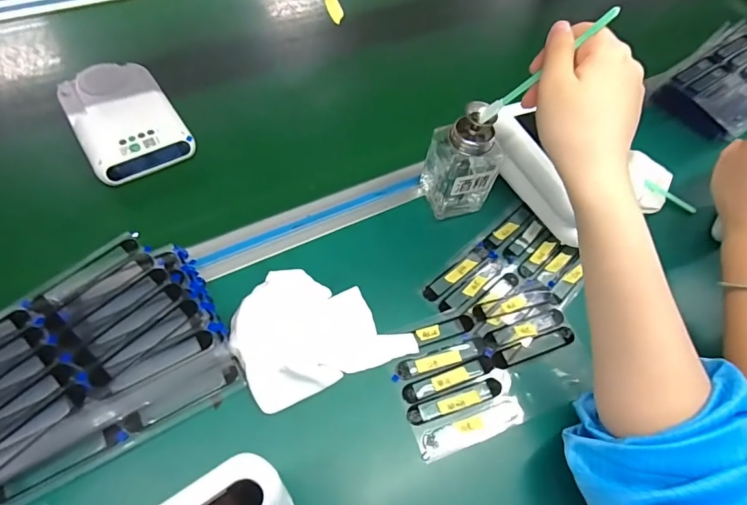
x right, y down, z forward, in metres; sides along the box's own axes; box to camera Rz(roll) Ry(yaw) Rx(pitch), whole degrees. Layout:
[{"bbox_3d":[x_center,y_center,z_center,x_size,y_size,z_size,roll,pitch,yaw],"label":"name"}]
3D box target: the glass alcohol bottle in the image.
[{"bbox_3d":[0.084,-0.082,0.411,0.058,0.113,0.053,-11,60,-12],"label":"glass alcohol bottle"}]

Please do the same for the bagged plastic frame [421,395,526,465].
[{"bbox_3d":[0.076,0.134,0.337,0.085,0.004,0.021,-16,62,-16],"label":"bagged plastic frame"}]

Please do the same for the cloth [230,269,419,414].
[{"bbox_3d":[-0.047,0.056,0.361,0.128,0.029,0.103,-20,63,-18],"label":"cloth"}]

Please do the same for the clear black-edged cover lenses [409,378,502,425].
[{"bbox_3d":[0.065,0.119,0.349,0.080,0.005,0.015,-15,62,-15],"label":"clear black-edged cover lenses"}]

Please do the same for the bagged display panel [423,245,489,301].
[{"bbox_3d":[0.078,0.018,0.412,0.080,0.004,0.017,-36,69,-24],"label":"bagged display panel"}]

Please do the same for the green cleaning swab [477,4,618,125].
[{"bbox_3d":[0.119,-0.129,0.316,0.007,0.120,0.010,40,58,-12],"label":"green cleaning swab"}]

